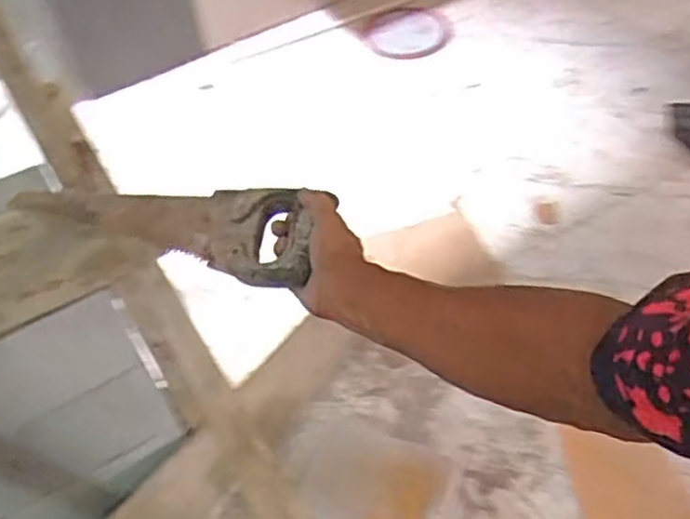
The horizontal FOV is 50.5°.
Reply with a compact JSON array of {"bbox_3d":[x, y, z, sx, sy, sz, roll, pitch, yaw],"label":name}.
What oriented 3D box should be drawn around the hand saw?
[{"bbox_3d":[-0.194,-0.042,0.777,0.441,0.042,0.086,9,46,41],"label":"hand saw"}]

